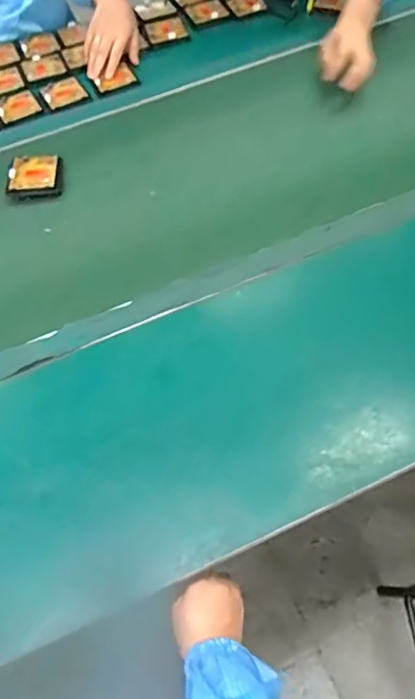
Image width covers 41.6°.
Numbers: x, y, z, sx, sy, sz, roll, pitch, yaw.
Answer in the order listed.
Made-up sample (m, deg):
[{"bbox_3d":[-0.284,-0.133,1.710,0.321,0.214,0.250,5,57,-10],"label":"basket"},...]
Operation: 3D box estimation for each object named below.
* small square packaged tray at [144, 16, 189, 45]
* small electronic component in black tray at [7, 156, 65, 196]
[{"bbox_3d":[-0.082,-0.620,1.057,0.079,0.012,0.070,-16,58,-6],"label":"small square packaged tray"},{"bbox_3d":[-0.264,-0.268,0.843,0.081,0.016,0.075,-6,57,1],"label":"small electronic component in black tray"}]

